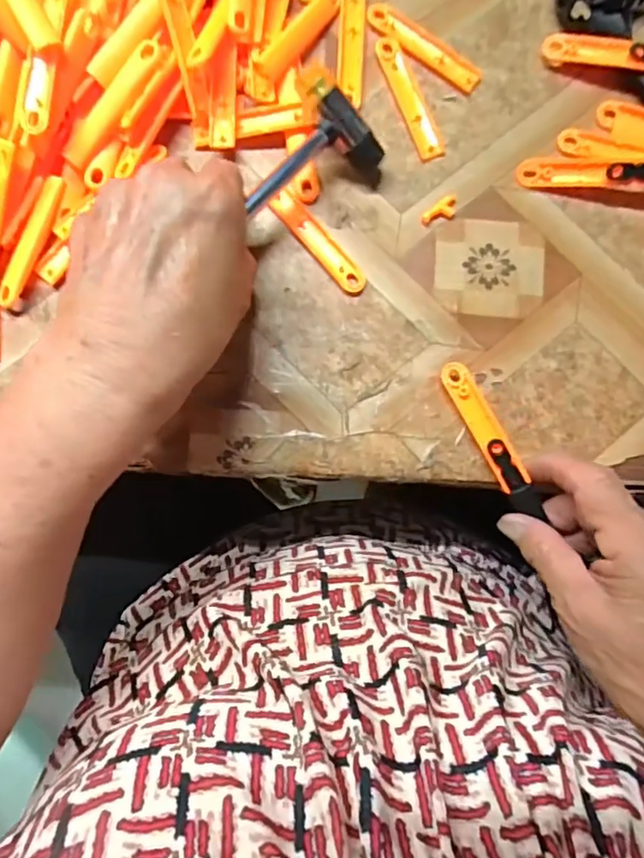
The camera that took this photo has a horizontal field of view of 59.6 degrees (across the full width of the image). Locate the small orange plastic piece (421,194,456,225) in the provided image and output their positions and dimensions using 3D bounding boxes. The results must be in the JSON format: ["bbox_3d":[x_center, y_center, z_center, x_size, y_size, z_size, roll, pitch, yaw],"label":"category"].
[{"bbox_3d":[0.069,-0.125,0.322,0.025,0.004,0.012,-36,89,-3],"label":"small orange plastic piece"}]

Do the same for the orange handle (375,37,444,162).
[{"bbox_3d":[0.051,-0.193,0.327,0.014,0.004,0.077,-21,86,-4],"label":"orange handle"}]

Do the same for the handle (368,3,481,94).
[{"bbox_3d":[0.060,-0.225,0.330,0.076,0.004,0.015,34,85,1],"label":"handle"}]

